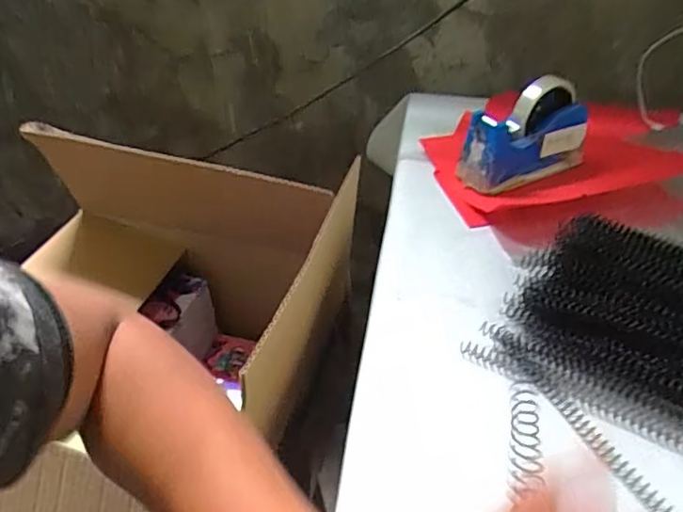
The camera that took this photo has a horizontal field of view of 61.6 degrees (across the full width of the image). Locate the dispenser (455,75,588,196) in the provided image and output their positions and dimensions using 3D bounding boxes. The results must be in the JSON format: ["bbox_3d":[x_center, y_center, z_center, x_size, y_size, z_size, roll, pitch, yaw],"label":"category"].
[{"bbox_3d":[0.222,-0.146,0.691,0.158,0.104,0.059,-20,42,-24],"label":"dispenser"}]

